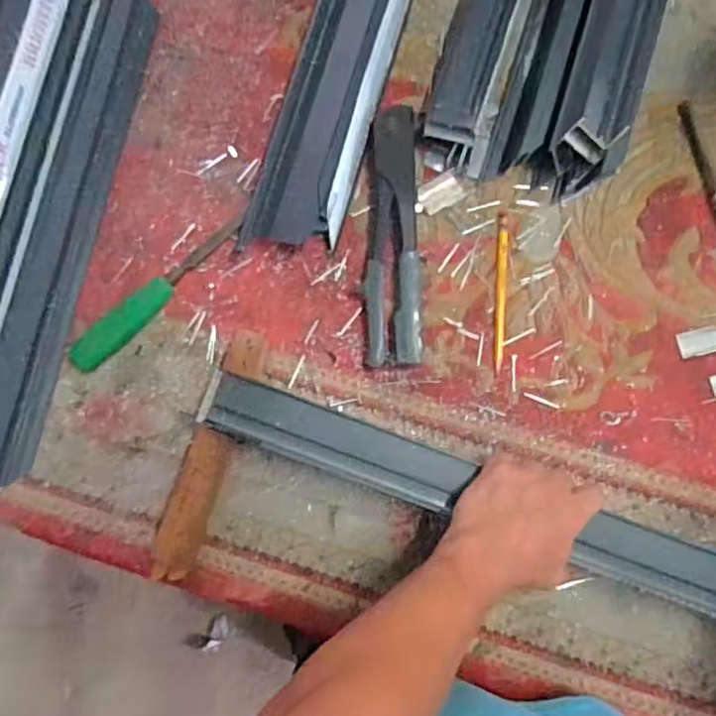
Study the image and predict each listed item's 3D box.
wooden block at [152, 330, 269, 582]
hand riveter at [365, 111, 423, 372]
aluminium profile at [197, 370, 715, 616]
[{"bbox_3d":[-0.128,0.084,0.564,0.031,0.041,0.222,18,81,5],"label":"wooden block"},{"bbox_3d":[0.032,-0.121,0.613,0.051,0.024,0.251,-1,80,1],"label":"hand riveter"},{"bbox_3d":[0.121,0.121,0.546,0.515,0.030,0.052,20,81,1],"label":"aluminium profile"}]

